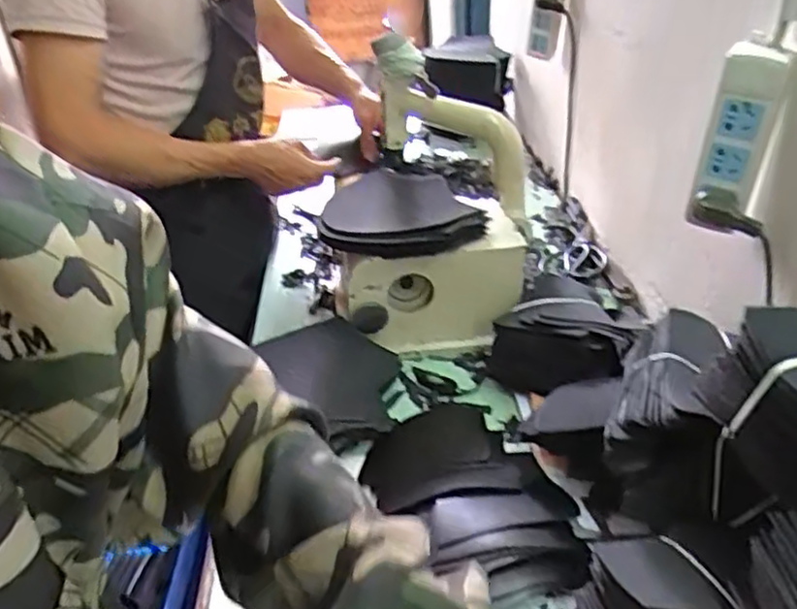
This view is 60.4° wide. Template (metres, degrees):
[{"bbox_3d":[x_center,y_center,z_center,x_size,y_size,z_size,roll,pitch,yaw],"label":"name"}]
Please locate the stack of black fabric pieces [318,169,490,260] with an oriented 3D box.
[{"bbox_3d":[0.005,-0.119,0.870,0.202,0.040,0.207,1,35,9],"label":"stack of black fabric pieces"}]

